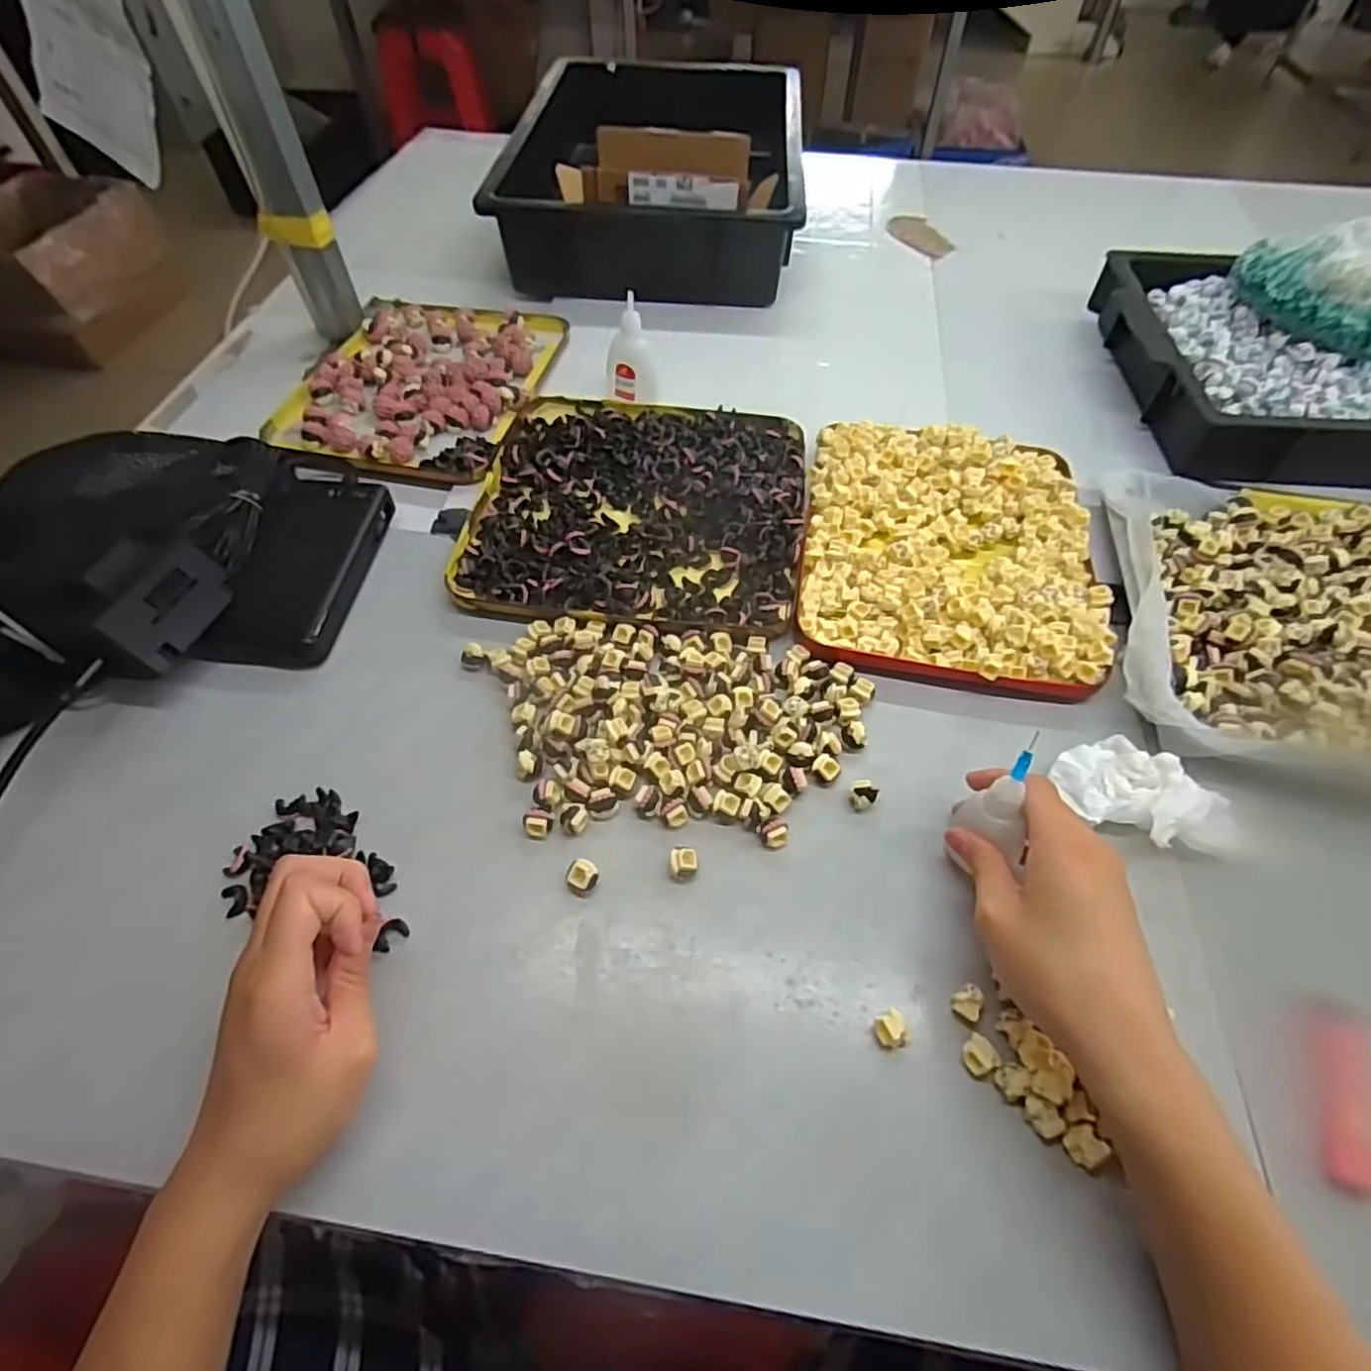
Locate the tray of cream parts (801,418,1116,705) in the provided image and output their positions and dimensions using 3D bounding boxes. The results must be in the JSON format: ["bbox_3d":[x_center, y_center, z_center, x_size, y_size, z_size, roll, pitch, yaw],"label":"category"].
[{"bbox_3d":[0.189,-0.104,0.499,0.197,0.033,0.241,9,55,8],"label":"tray of cream parts"}]

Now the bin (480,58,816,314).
[{"bbox_3d":[-0.025,-0.590,0.796,0.297,0.124,0.418,3,54,4],"label":"bin"}]

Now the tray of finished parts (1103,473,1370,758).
[{"bbox_3d":[0.462,-0.043,0.445,0.353,0.031,0.249,8,55,7],"label":"tray of finished parts"}]

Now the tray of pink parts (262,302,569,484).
[{"bbox_3d":[-0.235,-0.278,0.626,0.205,0.020,0.254,8,55,7],"label":"tray of pink parts"}]

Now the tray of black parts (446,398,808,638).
[{"bbox_3d":[-0.033,-0.144,0.523,0.239,0.017,0.241,5,54,5],"label":"tray of black parts"}]

